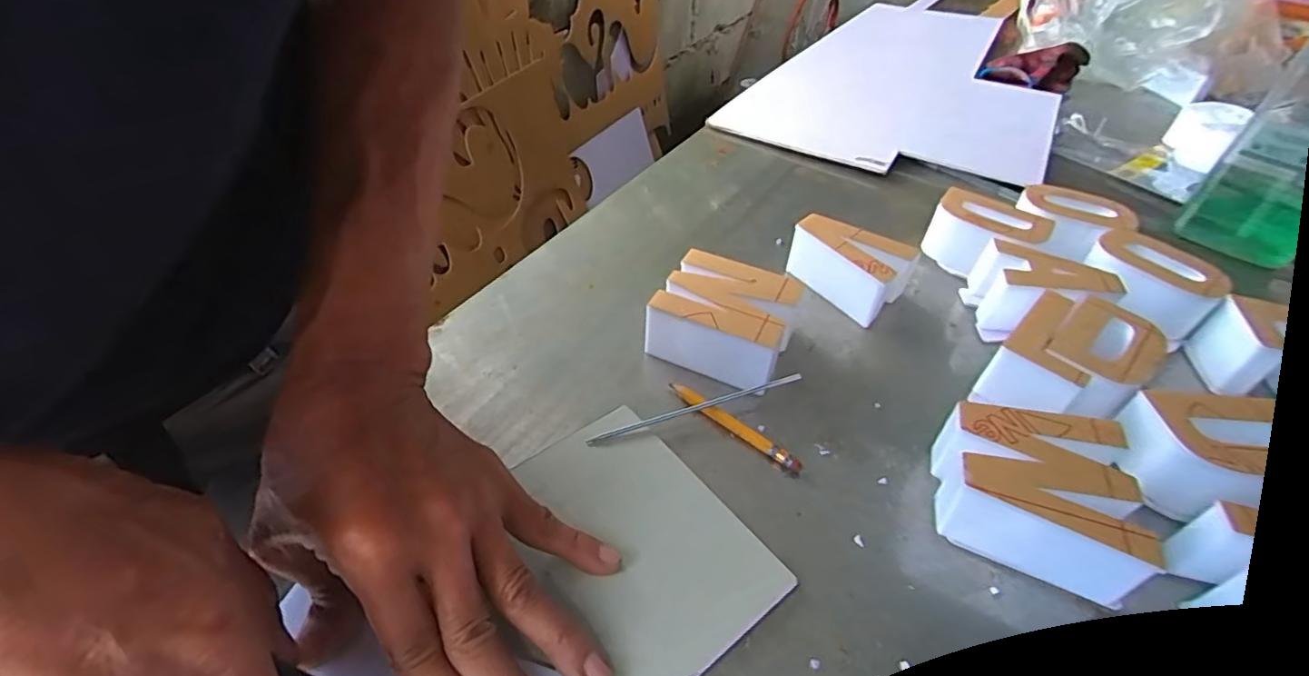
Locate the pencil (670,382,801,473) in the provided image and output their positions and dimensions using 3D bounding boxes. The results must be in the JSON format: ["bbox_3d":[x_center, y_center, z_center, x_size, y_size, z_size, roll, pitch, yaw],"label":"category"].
[{"bbox_3d":[0.046,0.052,0.350,0.089,0.011,0.006,31,49,24],"label":"pencil"}]

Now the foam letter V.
[{"bbox_3d":[0.140,-0.049,0.441,0.086,0.049,0.052,26,47,20],"label":"foam letter V"}]

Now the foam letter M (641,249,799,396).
[{"bbox_3d":[0.045,-0.012,0.390,0.083,0.045,0.075,21,45,15],"label":"foam letter M"}]

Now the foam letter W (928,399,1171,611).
[{"bbox_3d":[0.190,0.080,0.306,0.083,0.050,0.081,16,44,10],"label":"foam letter W"}]

